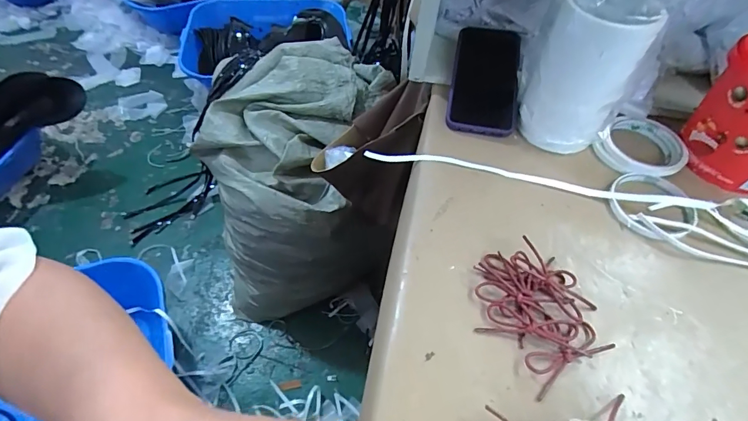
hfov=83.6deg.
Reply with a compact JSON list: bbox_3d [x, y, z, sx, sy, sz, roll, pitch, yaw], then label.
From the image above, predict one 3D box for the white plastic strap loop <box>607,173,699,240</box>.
[{"bbox_3d":[0.284,-0.010,0.427,0.080,0.007,0.090,20,54,11],"label":"white plastic strap loop"}]

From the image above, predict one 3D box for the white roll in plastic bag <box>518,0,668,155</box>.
[{"bbox_3d":[0.210,-0.150,0.419,0.082,0.190,0.102,-33,61,-25],"label":"white roll in plastic bag"}]

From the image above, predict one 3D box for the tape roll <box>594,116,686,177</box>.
[{"bbox_3d":[0.301,-0.072,0.465,0.094,0.022,0.082,-33,62,-26],"label":"tape roll"}]

